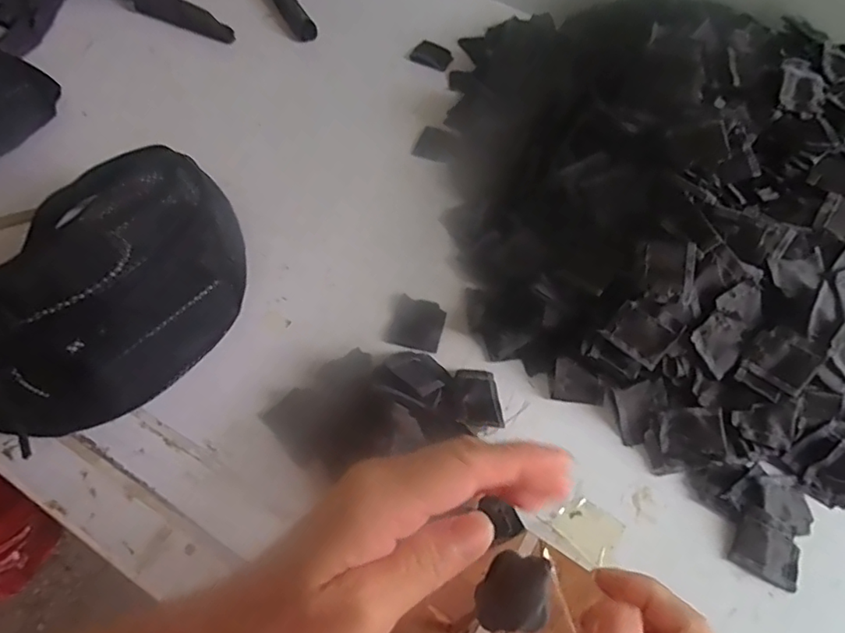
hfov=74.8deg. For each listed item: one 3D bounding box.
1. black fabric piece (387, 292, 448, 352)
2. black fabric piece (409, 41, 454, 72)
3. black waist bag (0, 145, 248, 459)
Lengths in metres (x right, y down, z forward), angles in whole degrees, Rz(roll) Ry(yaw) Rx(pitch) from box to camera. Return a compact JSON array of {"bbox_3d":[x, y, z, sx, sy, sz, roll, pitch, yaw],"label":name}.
[{"bbox_3d":[-0.004,0.006,0.520,0.048,0.004,0.052,15,58,4],"label":"black fabric piece"},{"bbox_3d":[0.015,-0.355,0.753,0.053,0.006,0.051,25,59,10],"label":"black fabric piece"},{"bbox_3d":[-0.280,-0.015,0.441,0.172,0.123,0.278,35,62,16],"label":"black waist bag"}]

